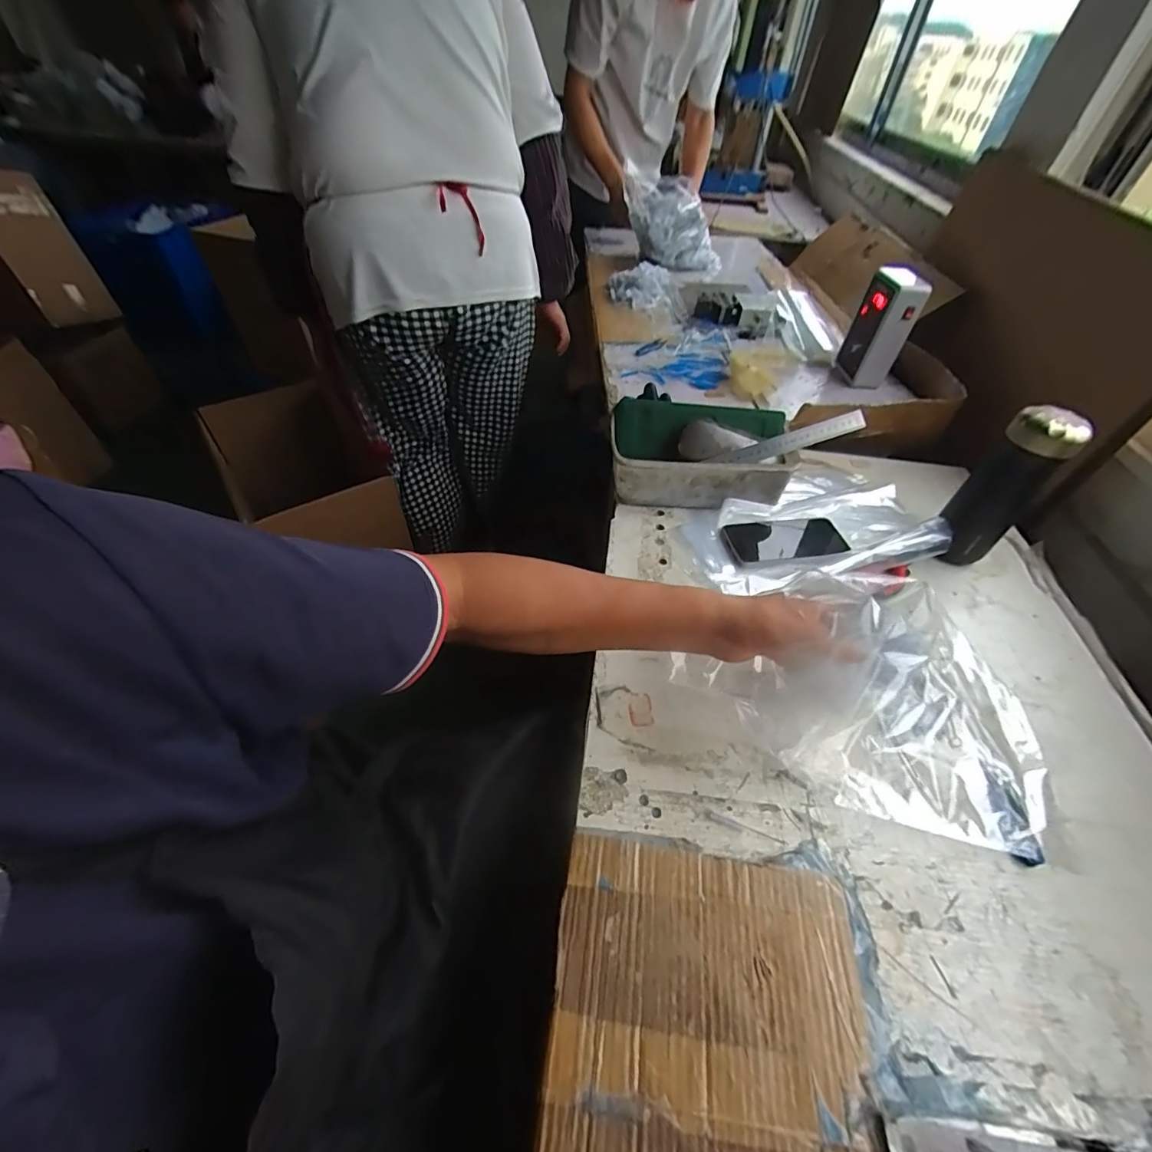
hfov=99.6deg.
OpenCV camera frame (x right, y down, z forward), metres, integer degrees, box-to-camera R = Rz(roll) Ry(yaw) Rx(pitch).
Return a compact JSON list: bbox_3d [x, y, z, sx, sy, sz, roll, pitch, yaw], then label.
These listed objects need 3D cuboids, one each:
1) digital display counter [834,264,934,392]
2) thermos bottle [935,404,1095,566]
[{"bbox_3d":[0.572,-0.465,0.919,0.061,0.179,0.109,0,49,-3],"label":"digital display counter"},{"bbox_3d":[0.514,-0.099,0.598,0.060,0.205,0.072,-28,56,-26],"label":"thermos bottle"}]

